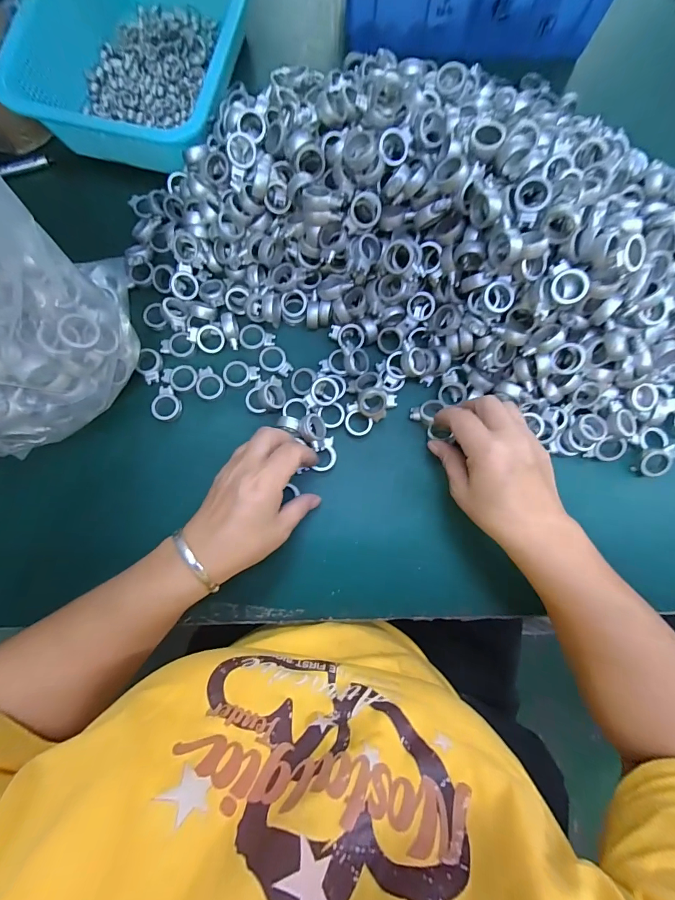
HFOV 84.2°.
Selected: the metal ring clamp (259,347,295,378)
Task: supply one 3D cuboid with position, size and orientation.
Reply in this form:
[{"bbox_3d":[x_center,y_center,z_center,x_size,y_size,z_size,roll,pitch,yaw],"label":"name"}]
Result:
[{"bbox_3d":[-0.060,-0.086,0.361,0.034,0.004,0.024,37,83,4],"label":"metal ring clamp"}]

